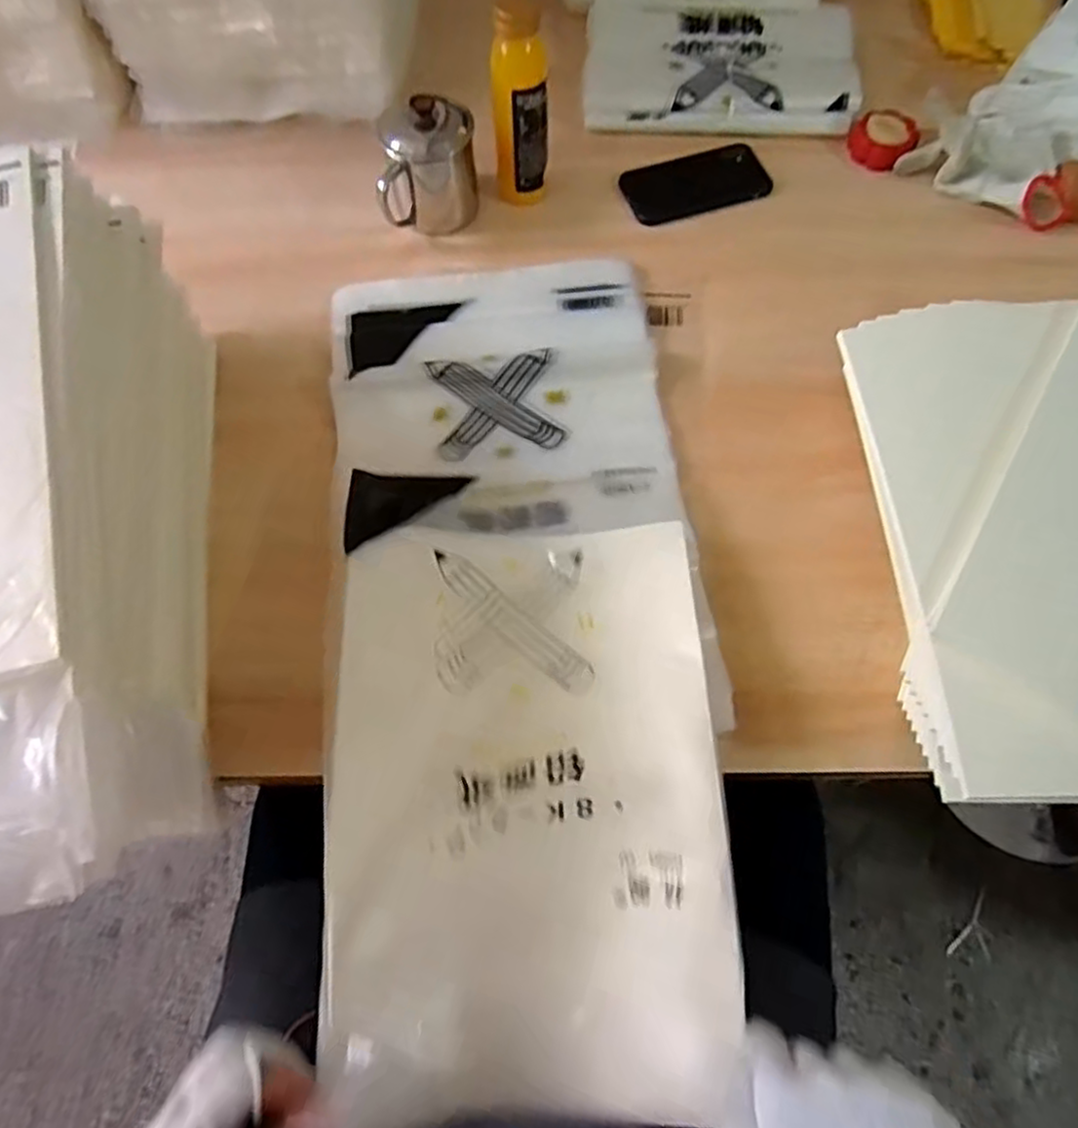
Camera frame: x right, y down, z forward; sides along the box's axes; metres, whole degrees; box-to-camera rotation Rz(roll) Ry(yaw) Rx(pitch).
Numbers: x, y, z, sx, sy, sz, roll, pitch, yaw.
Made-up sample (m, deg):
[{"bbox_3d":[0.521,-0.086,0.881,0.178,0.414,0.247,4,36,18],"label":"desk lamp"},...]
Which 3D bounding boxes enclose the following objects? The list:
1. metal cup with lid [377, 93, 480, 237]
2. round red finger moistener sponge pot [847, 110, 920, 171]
[{"bbox_3d":[-0.109,-0.389,0.676,0.095,0.103,0.081,-8,68,-2],"label":"metal cup with lid"},{"bbox_3d":[0.364,-0.451,0.737,0.065,0.019,0.070,0,68,1],"label":"round red finger moistener sponge pot"}]

